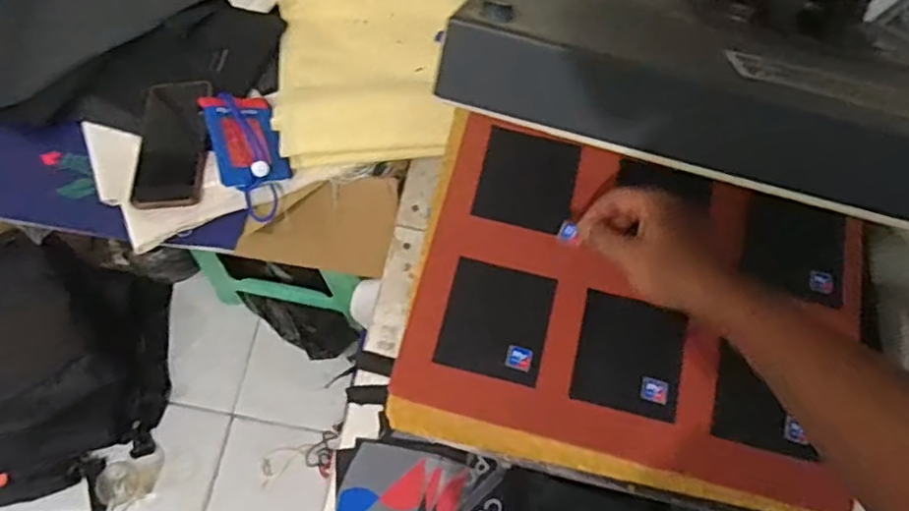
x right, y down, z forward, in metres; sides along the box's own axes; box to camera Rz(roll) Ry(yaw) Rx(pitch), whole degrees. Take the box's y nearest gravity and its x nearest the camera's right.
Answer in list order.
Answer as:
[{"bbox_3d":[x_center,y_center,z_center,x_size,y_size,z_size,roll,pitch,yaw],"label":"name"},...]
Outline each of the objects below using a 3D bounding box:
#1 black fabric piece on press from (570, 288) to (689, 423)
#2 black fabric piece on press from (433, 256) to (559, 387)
[{"bbox_3d":[0.151,0.085,0.555,0.088,0.006,0.096,12,74,4],"label":"black fabric piece on press"},{"bbox_3d":[0.037,0.056,0.561,0.088,0.006,0.096,14,74,4],"label":"black fabric piece on press"}]

